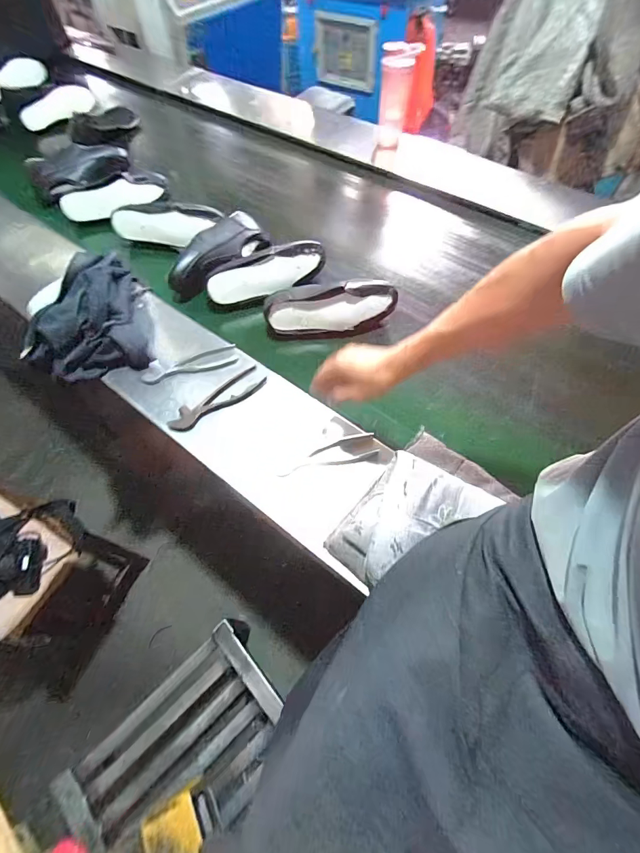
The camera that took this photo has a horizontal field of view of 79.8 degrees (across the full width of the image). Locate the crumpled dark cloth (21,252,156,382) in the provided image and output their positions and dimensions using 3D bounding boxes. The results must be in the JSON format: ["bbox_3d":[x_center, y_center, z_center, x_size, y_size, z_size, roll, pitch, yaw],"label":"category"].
[{"bbox_3d":[-0.484,-0.225,0.787,0.224,0.121,0.260,-16,63,-6],"label":"crumpled dark cloth"}]

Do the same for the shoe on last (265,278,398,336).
[{"bbox_3d":[0.024,-0.258,0.829,0.269,0.101,0.083,-2,62,1],"label":"shoe on last"}]

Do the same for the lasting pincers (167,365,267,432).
[{"bbox_3d":[-0.194,-0.049,0.723,0.193,0.016,0.063,-34,66,-15],"label":"lasting pincers"}]

